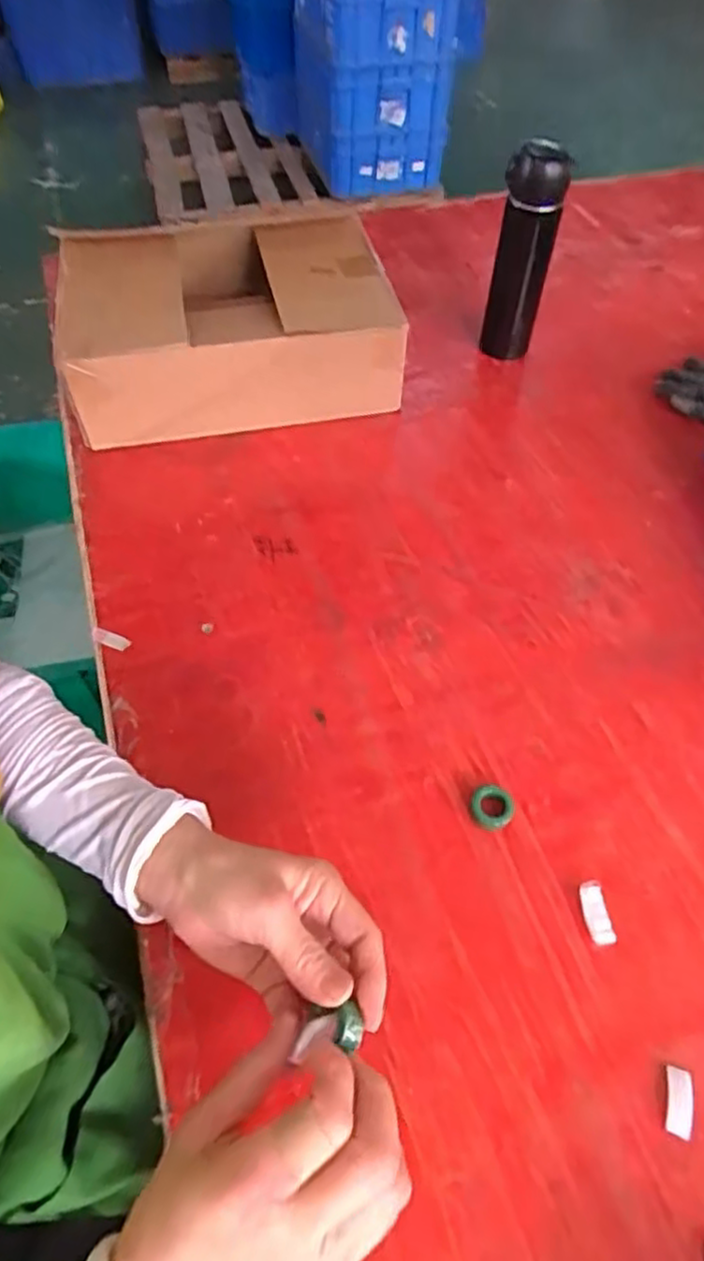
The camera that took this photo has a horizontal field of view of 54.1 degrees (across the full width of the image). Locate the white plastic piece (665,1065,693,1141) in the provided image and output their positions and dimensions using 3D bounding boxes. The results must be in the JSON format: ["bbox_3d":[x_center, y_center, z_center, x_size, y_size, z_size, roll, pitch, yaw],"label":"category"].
[{"bbox_3d":[0.194,0.279,0.407,0.016,0.004,0.035,13,55,8],"label":"white plastic piece"}]

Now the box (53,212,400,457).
[{"bbox_3d":[-0.134,-0.332,0.761,0.340,0.136,0.221,-11,55,-9],"label":"box"}]

